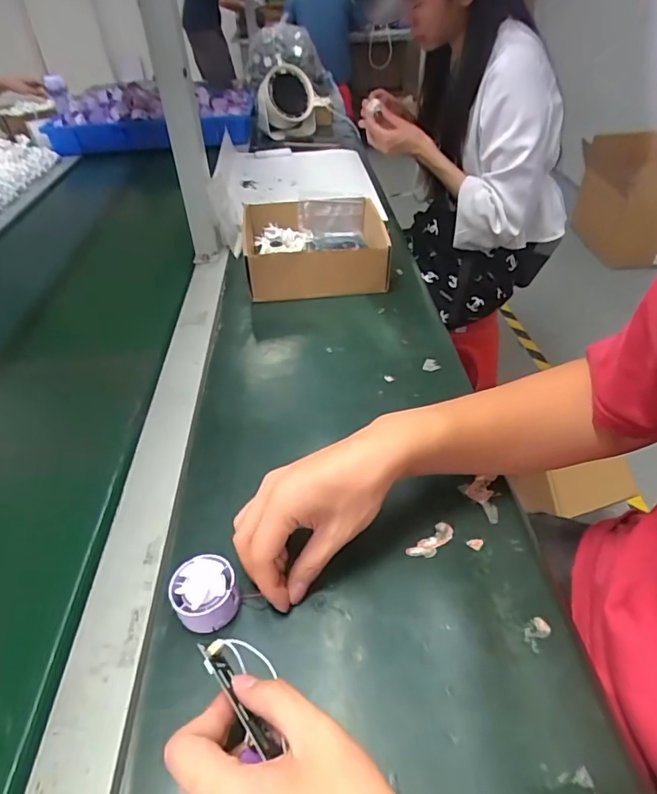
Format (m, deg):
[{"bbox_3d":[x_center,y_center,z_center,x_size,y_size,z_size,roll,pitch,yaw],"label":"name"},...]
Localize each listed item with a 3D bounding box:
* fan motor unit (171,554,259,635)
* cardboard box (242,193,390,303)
[{"bbox_3d":[-0.088,0.142,0.363,0.045,0.030,0.046,33,49,32],"label":"fan motor unit"},{"bbox_3d":[-0.018,-0.233,0.777,0.227,0.075,0.205,-5,40,-2],"label":"cardboard box"}]

